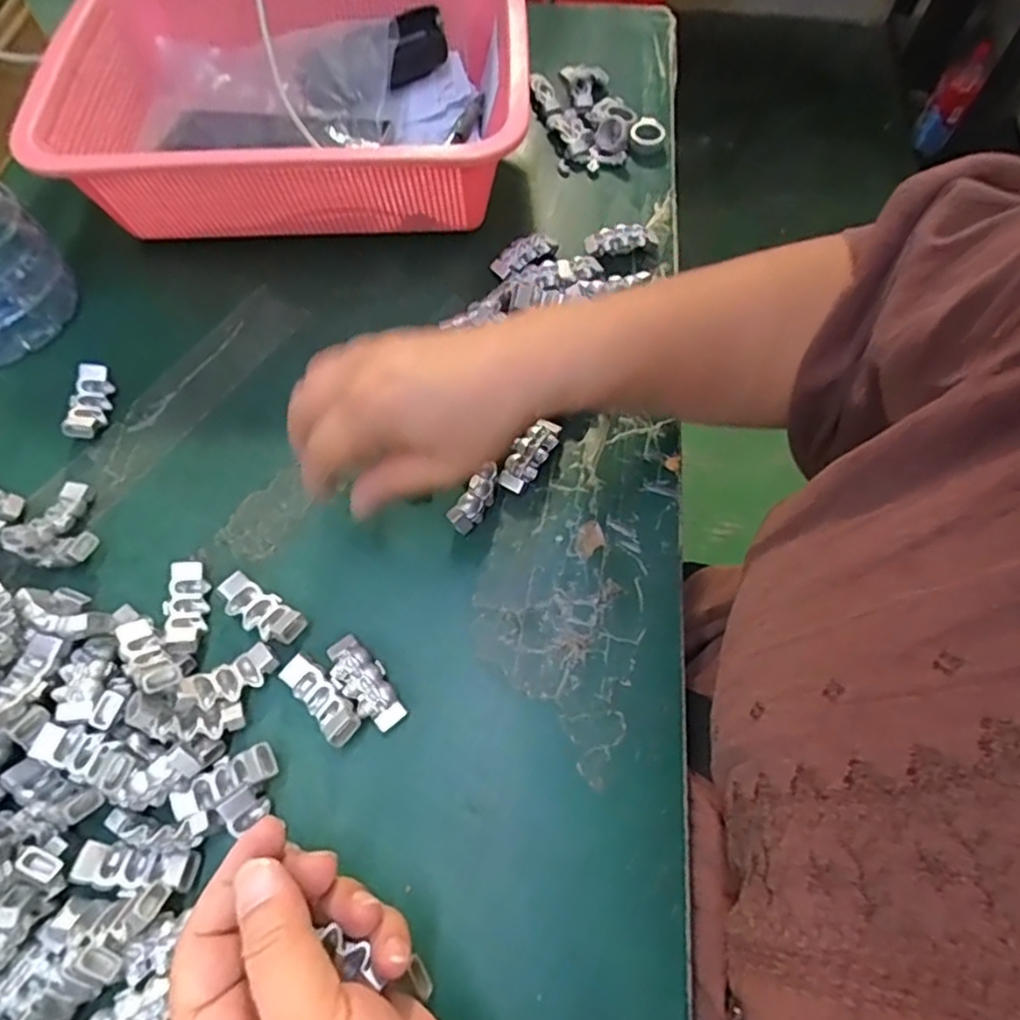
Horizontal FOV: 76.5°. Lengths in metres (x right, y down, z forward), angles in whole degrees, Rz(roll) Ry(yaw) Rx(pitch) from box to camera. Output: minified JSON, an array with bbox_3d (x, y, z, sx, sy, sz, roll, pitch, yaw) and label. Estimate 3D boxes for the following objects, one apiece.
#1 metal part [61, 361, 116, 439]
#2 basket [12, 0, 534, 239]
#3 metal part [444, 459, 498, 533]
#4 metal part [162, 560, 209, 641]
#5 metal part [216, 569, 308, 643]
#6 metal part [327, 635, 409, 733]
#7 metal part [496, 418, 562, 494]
[{"bbox_3d":[-0.247,-0.062,0.379,0.017,0.019,0.046,-2,63,0],"label":"metal part"},{"bbox_3d":[-0.139,-0.277,0.447,0.291,0.097,0.215,-3,63,-1],"label":"basket"},{"bbox_3d":[-0.018,-0.006,0.346,0.012,0.018,0.039,30,67,15],"label":"metal part"},{"bbox_3d":[-0.162,0.047,0.324,0.017,0.011,0.043,-9,63,-4],"label":"metal part"},{"bbox_3d":[-0.122,0.051,0.320,0.045,0.016,0.020,28,66,14],"label":"metal part"},{"bbox_3d":[-0.069,0.081,0.305,0.021,0.013,0.048,-41,69,-18],"label":"metal part"},{"bbox_3d":[0.012,-0.030,0.359,0.018,0.016,0.045,29,67,15],"label":"metal part"}]

